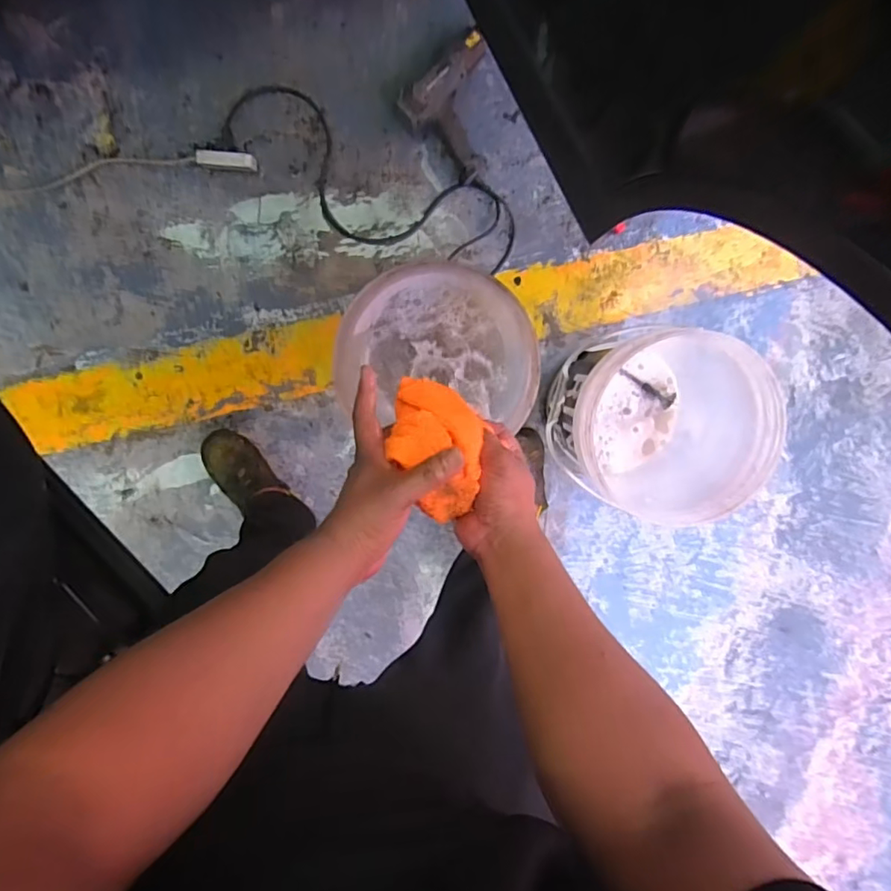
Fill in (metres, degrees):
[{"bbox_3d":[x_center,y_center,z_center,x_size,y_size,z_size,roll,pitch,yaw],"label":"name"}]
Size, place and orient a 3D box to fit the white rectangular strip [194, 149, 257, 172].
[{"bbox_3d":[-0.422,-0.548,1.056,0.113,0.013,0.031,3,101,-3],"label":"white rectangular strip"}]

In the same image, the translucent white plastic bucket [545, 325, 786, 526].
[{"bbox_3d":[0.361,-0.043,0.990,0.320,0.312,0.309,0,101,-2],"label":"translucent white plastic bucket"}]

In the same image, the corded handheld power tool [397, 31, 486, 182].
[{"bbox_3d":[0.034,-0.626,1.025,0.185,0.074,0.197,-43,100,6],"label":"corded handheld power tool"}]

